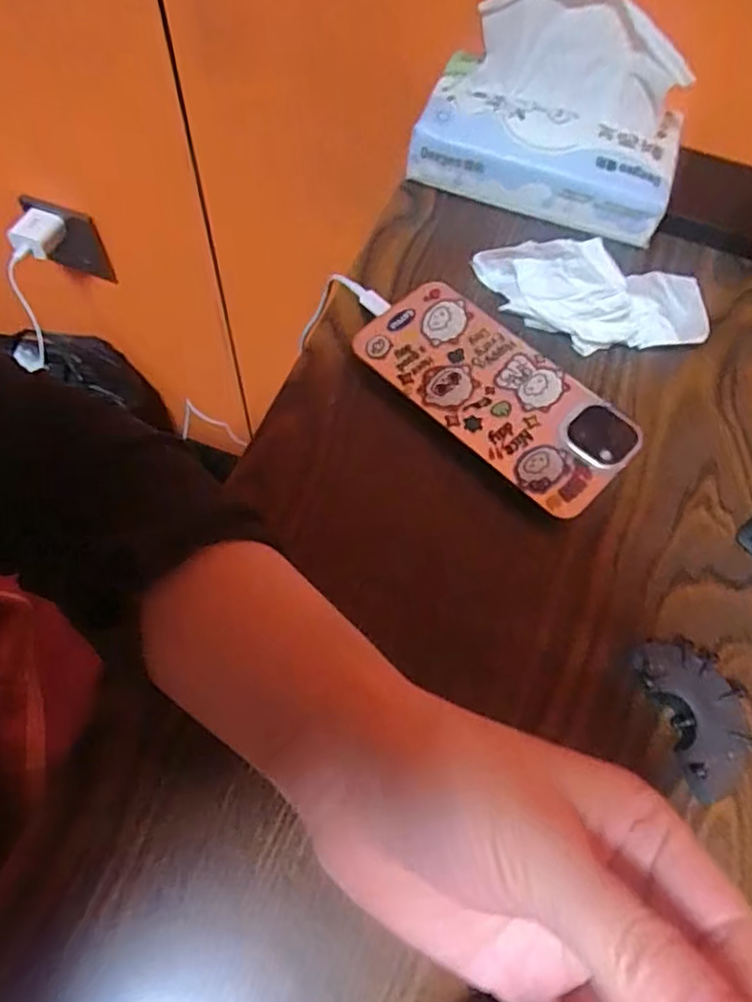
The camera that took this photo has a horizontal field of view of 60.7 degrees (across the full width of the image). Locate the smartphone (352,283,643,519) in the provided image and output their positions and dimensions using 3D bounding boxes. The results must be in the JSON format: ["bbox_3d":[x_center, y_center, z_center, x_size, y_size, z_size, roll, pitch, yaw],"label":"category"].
[{"bbox_3d":[0.061,-0.055,0.325,0.142,0.016,0.071,41,68,16],"label":"smartphone"}]

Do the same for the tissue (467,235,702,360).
[{"bbox_3d":[0.120,-0.112,0.340,0.125,0.043,0.059,0,63,-3],"label":"tissue"}]

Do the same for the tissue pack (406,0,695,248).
[{"bbox_3d":[0.102,-0.222,0.374,0.151,0.089,0.083,14,64,4],"label":"tissue pack"}]

